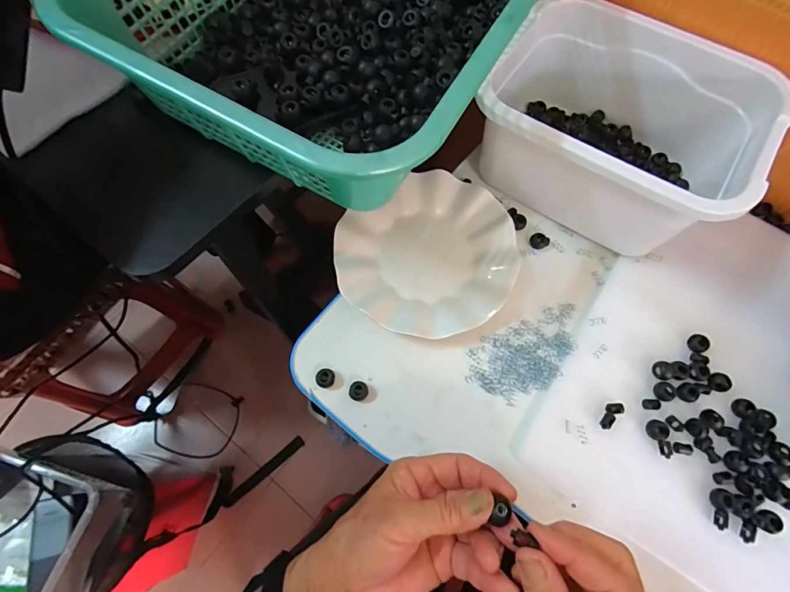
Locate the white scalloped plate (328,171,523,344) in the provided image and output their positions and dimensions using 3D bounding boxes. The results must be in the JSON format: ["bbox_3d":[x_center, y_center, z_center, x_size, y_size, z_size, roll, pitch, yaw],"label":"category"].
[{"bbox_3d":[0.036,-0.042,0.414,0.181,0.023,0.166,1,69,-2],"label":"white scalloped plate"}]

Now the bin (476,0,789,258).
[{"bbox_3d":[0.220,-0.167,0.409,0.244,0.115,0.189,27,72,10],"label":"bin"}]

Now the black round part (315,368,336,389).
[{"bbox_3d":[-0.065,0.077,0.374,0.017,0.011,0.017,1,69,-2],"label":"black round part"}]

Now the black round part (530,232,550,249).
[{"bbox_3d":[0.157,-0.060,0.434,0.018,0.011,0.016,-12,70,-7],"label":"black round part"}]

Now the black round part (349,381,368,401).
[{"bbox_3d":[-0.033,0.089,0.371,0.017,0.012,0.018,1,69,-2],"label":"black round part"}]

